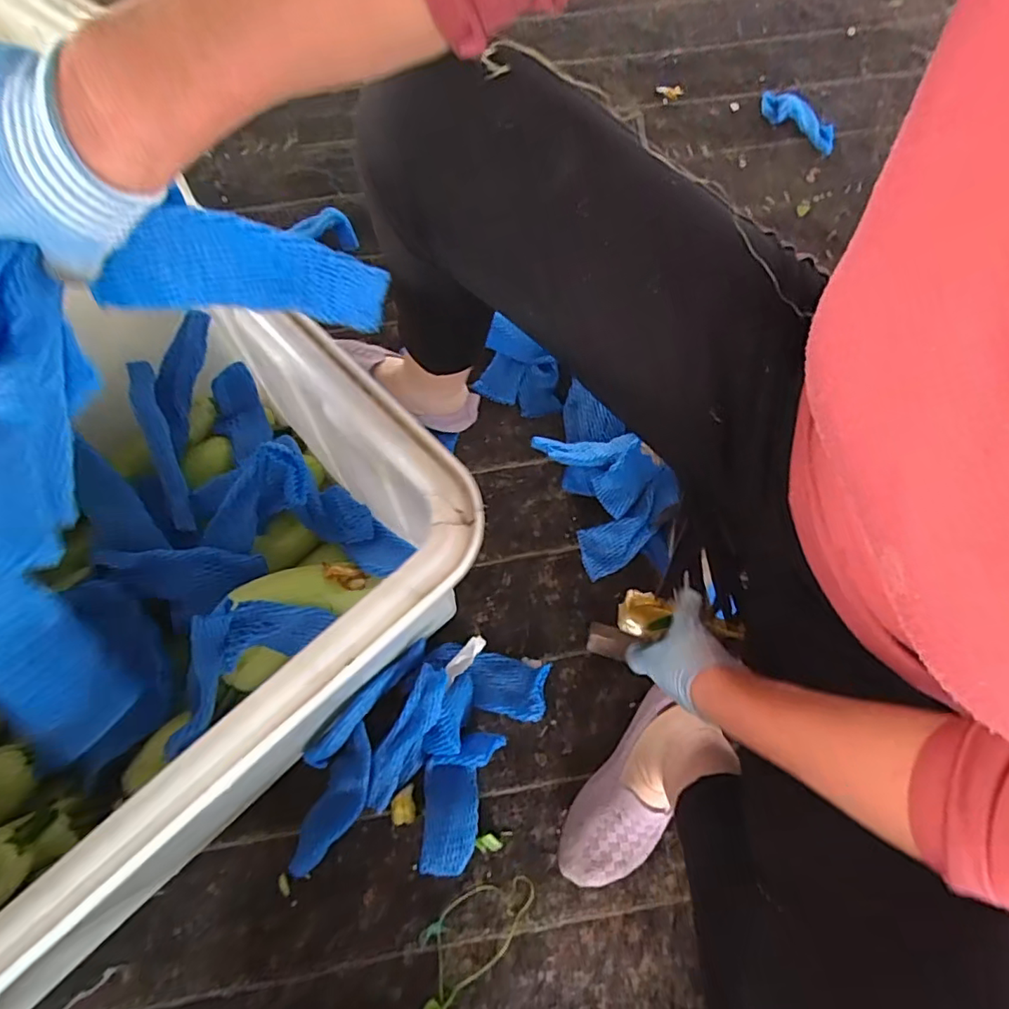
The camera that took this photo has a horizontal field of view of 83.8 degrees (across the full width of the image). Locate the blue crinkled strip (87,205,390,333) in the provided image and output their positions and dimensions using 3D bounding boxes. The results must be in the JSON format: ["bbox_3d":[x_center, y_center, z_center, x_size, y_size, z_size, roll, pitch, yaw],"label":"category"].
[{"bbox_3d":[-0.155,-0.139,0.337,0.161,0.060,0.013,0,48,-16],"label":"blue crinkled strip"}]

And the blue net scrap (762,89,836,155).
[{"bbox_3d":[0.508,-0.666,0.968,0.055,0.034,0.162,-26,72,-9],"label":"blue net scrap"}]

